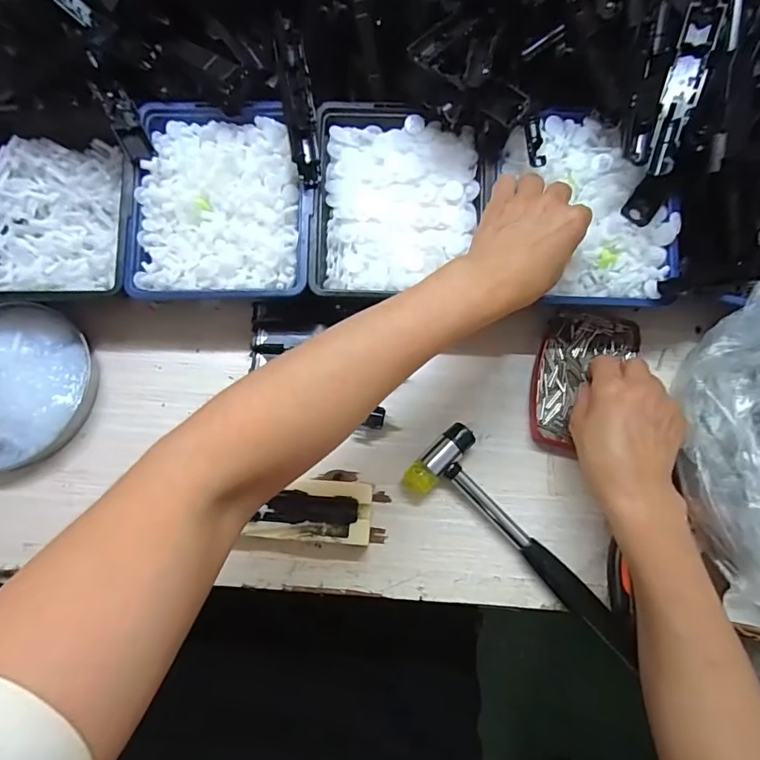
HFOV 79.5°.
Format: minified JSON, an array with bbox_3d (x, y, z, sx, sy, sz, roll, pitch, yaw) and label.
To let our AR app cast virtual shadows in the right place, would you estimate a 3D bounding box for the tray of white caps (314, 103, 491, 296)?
[{"bbox_3d":[0.016,-0.144,0.375,0.135,0.036,0.159,3,75,1],"label":"tray of white caps"}]

